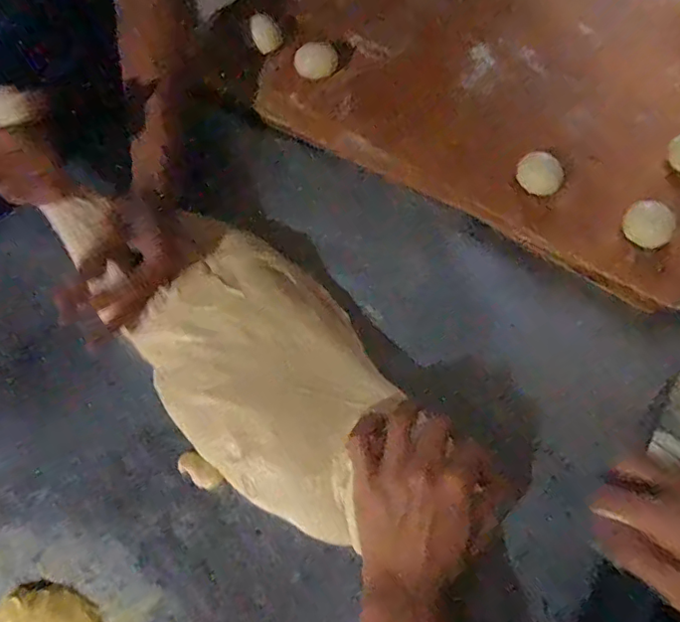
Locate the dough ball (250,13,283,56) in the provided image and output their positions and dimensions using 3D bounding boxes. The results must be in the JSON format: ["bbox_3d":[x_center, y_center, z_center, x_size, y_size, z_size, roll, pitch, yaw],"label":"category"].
[{"bbox_3d":[-0.082,-0.311,0.620,0.034,0.028,0.030,-6,64,-4],"label":"dough ball"}]

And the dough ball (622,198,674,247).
[{"bbox_3d":[0.294,-0.081,0.531,0.044,0.030,0.040,0,64,-1],"label":"dough ball"}]

